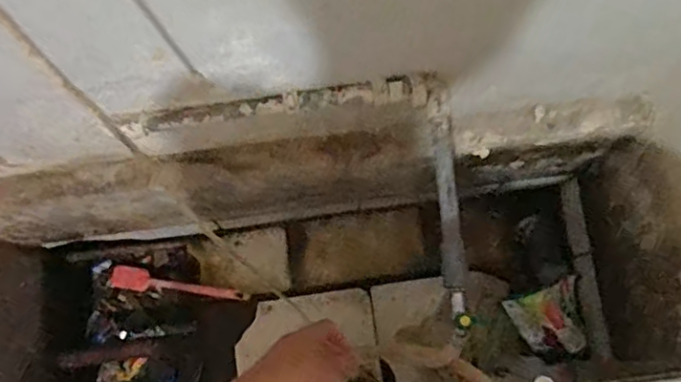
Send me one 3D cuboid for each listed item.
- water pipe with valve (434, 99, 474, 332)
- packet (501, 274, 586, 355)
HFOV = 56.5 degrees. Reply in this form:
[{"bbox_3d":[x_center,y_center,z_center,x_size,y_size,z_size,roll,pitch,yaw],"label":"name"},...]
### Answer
[{"bbox_3d":[0.131,0.031,0.758,0.027,0.039,0.274,-4,77,-2],"label":"water pipe with valve"},{"bbox_3d":[0.435,0.269,1.309,0.150,0.040,0.139,-24,77,8],"label":"packet"}]

